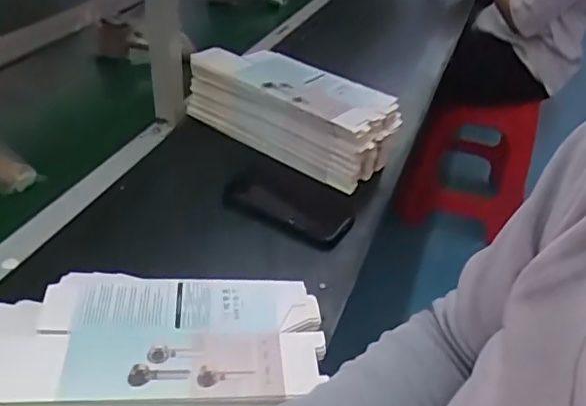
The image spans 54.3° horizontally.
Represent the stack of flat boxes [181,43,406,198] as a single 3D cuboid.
[{"bbox_3d":[-0.004,-0.135,0.786,0.273,0.080,0.122,29,42,29],"label":"stack of flat boxes"}]

